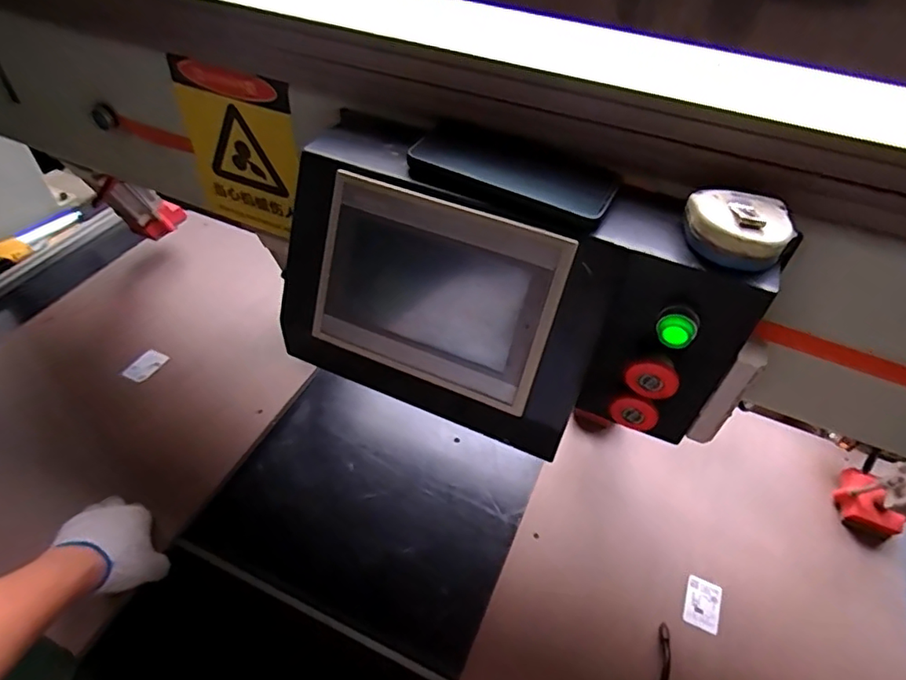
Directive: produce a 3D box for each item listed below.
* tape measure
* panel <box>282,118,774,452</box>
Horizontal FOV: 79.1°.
[{"bbox_3d":[0.197,-0.079,0.384,0.067,0.025,0.060,17,53,12],"label":"tape measure"},{"bbox_3d":[0.040,-0.038,0.469,0.381,0.179,0.168,18,49,11],"label":"panel"}]

